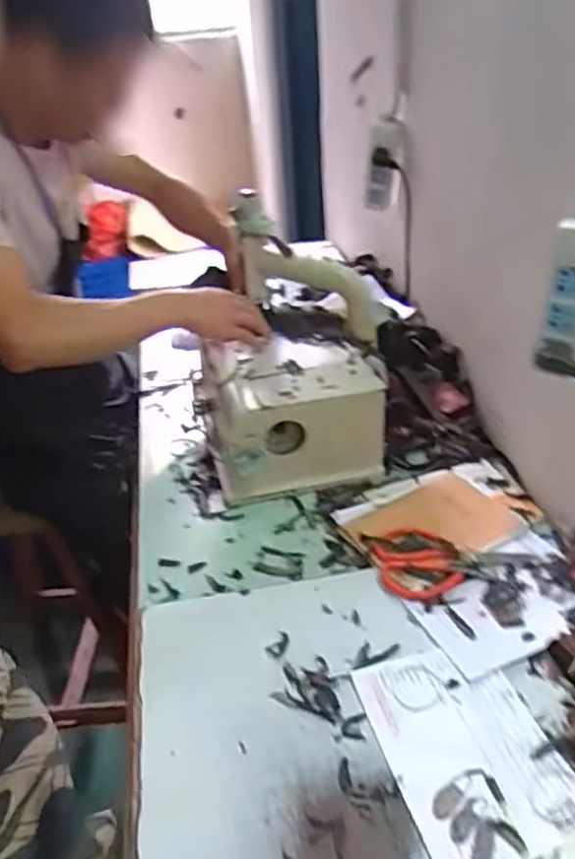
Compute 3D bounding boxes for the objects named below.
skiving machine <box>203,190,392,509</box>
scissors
[{"bbox_3d":[0.003,-0.114,0.993,0.274,0.281,0.323,-7,35,1],"label":"skiving machine"},{"bbox_3d":[0.200,0.153,0.809,0.185,0.014,0.106,-9,35,-1],"label":"scissors"}]

